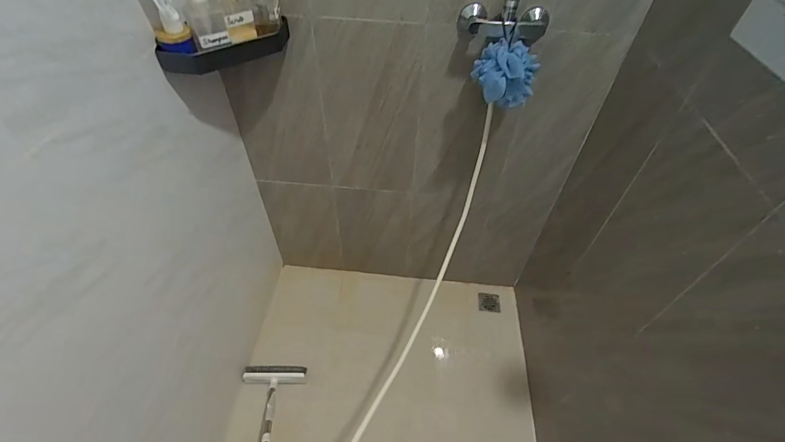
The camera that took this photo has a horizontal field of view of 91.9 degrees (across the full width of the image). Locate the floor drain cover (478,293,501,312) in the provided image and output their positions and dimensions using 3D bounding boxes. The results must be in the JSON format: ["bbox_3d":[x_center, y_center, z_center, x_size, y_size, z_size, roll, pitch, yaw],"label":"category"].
[{"bbox_3d":[0.423,0.355,1.660,0.091,0.008,0.099,3,41,8],"label":"floor drain cover"}]

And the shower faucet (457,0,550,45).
[{"bbox_3d":[0.269,-0.474,0.889,0.210,0.092,0.095,2,46,-3],"label":"shower faucet"}]

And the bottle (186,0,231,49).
[{"bbox_3d":[-0.395,-0.439,0.801,0.066,0.127,0.048,-18,50,-21],"label":"bottle"}]

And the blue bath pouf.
[{"bbox_3d":[0.273,-0.349,0.902,0.137,0.117,0.094,-7,47,-12],"label":"blue bath pouf"}]

